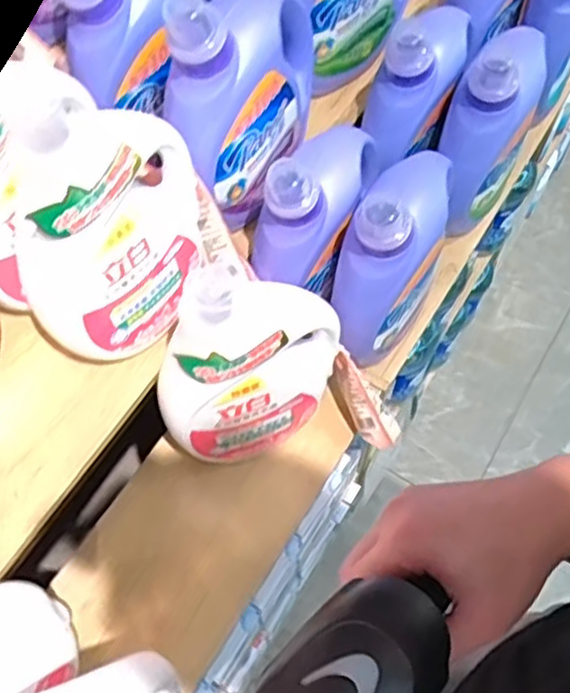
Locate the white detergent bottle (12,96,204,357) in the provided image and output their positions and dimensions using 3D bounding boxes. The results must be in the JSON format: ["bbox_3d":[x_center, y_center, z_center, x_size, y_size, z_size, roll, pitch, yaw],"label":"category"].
[{"bbox_3d":[-0.162,-0.121,0.680,0.083,0.264,0.200,32,68,17],"label":"white detergent bottle"}]

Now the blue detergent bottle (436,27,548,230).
[{"bbox_3d":[0.257,-0.278,0.907,0.100,0.250,0.140,18,64,11],"label":"blue detergent bottle"}]

